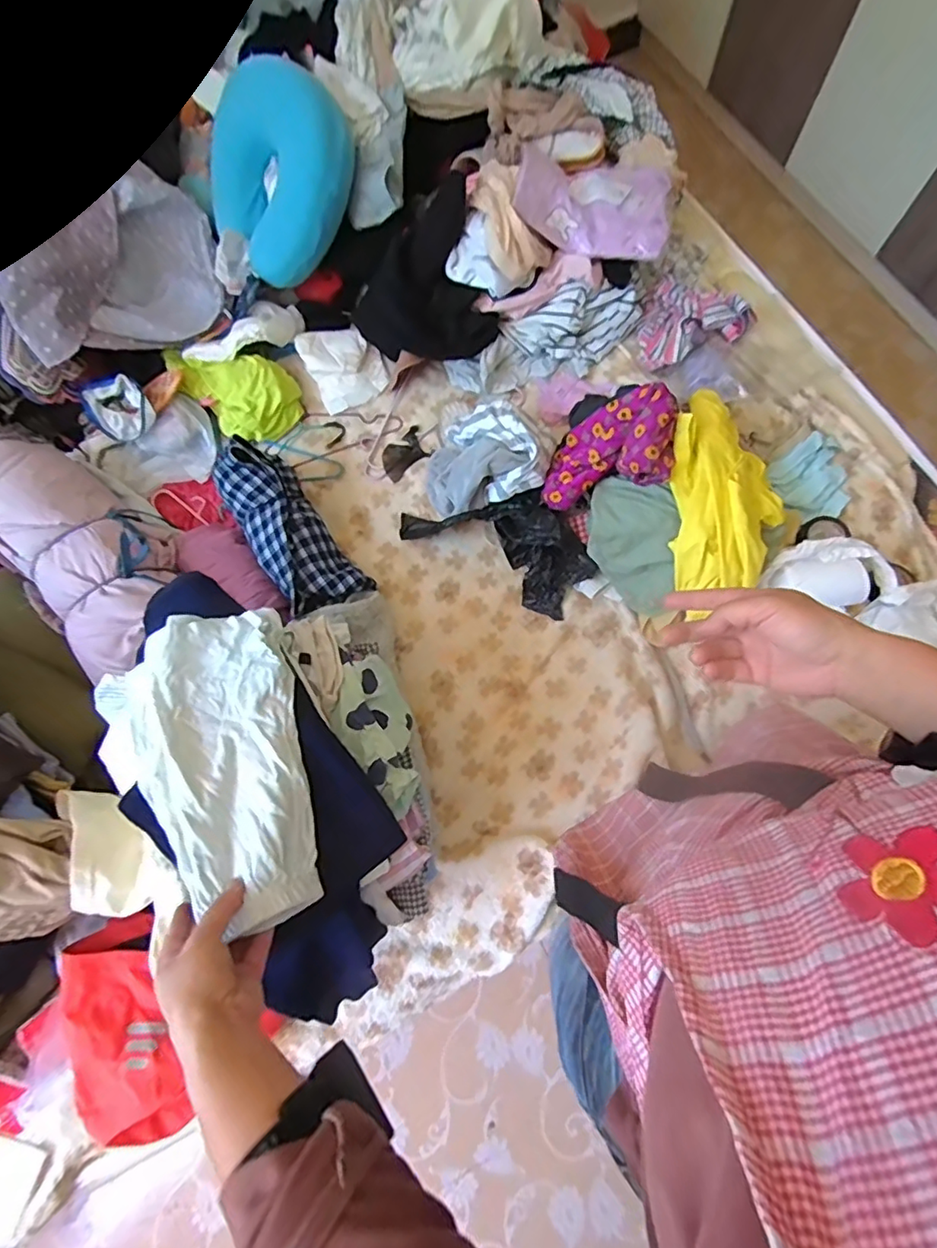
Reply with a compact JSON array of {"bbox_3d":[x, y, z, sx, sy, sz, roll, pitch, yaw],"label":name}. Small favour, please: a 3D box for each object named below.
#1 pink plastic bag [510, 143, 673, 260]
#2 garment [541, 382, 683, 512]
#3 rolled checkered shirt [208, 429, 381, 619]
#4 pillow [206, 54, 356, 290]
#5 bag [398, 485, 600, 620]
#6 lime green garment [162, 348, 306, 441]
[{"bbox_3d":[0.200,-0.677,0.875,0.242,0.057,0.199,9,74,5],"label":"pink plastic bag"},{"bbox_3d":[0.194,-0.244,0.765,0.172,0.123,0.127,-5,73,1],"label":"garment"},{"bbox_3d":[-0.259,-0.133,0.800,0.115,0.076,0.264,-35,90,-9],"label":"rolled checkered shirt"},{"bbox_3d":[-0.293,-0.711,0.888,0.273,0.090,0.279,-33,88,37],"label":"pillow"},{"bbox_3d":[0.047,-0.138,0.840,0.293,0.081,0.133,30,77,11],"label":"bag"},{"bbox_3d":[-0.387,-0.402,0.944,0.222,0.056,0.140,42,79,13],"label":"lime green garment"}]

